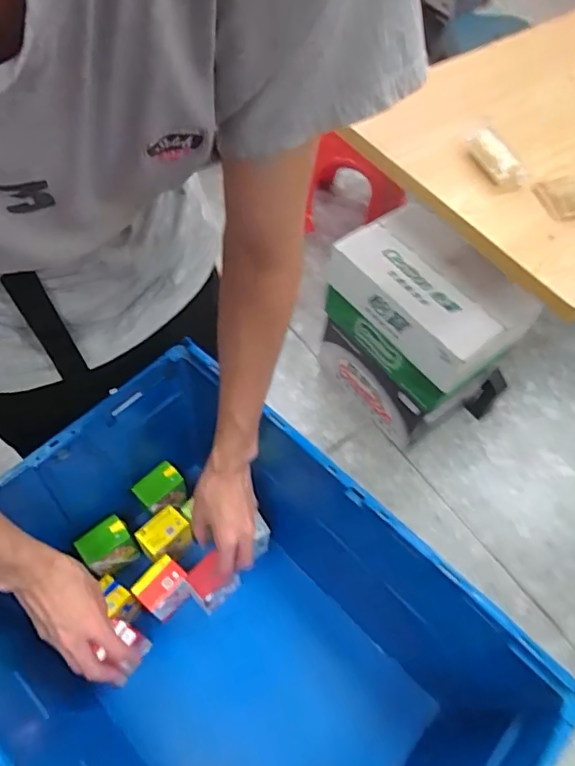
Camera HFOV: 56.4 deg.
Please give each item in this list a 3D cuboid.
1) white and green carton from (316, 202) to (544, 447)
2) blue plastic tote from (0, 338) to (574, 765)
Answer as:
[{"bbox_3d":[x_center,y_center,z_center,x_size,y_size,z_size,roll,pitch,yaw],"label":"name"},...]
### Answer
[{"bbox_3d":[0.293,-0.111,1.326,0.222,0.453,0.403,-32,66,-22],"label":"white and green carton"},{"bbox_3d":[-0.056,0.336,0.663,0.616,0.377,0.408,41,63,19],"label":"blue plastic tote"}]

